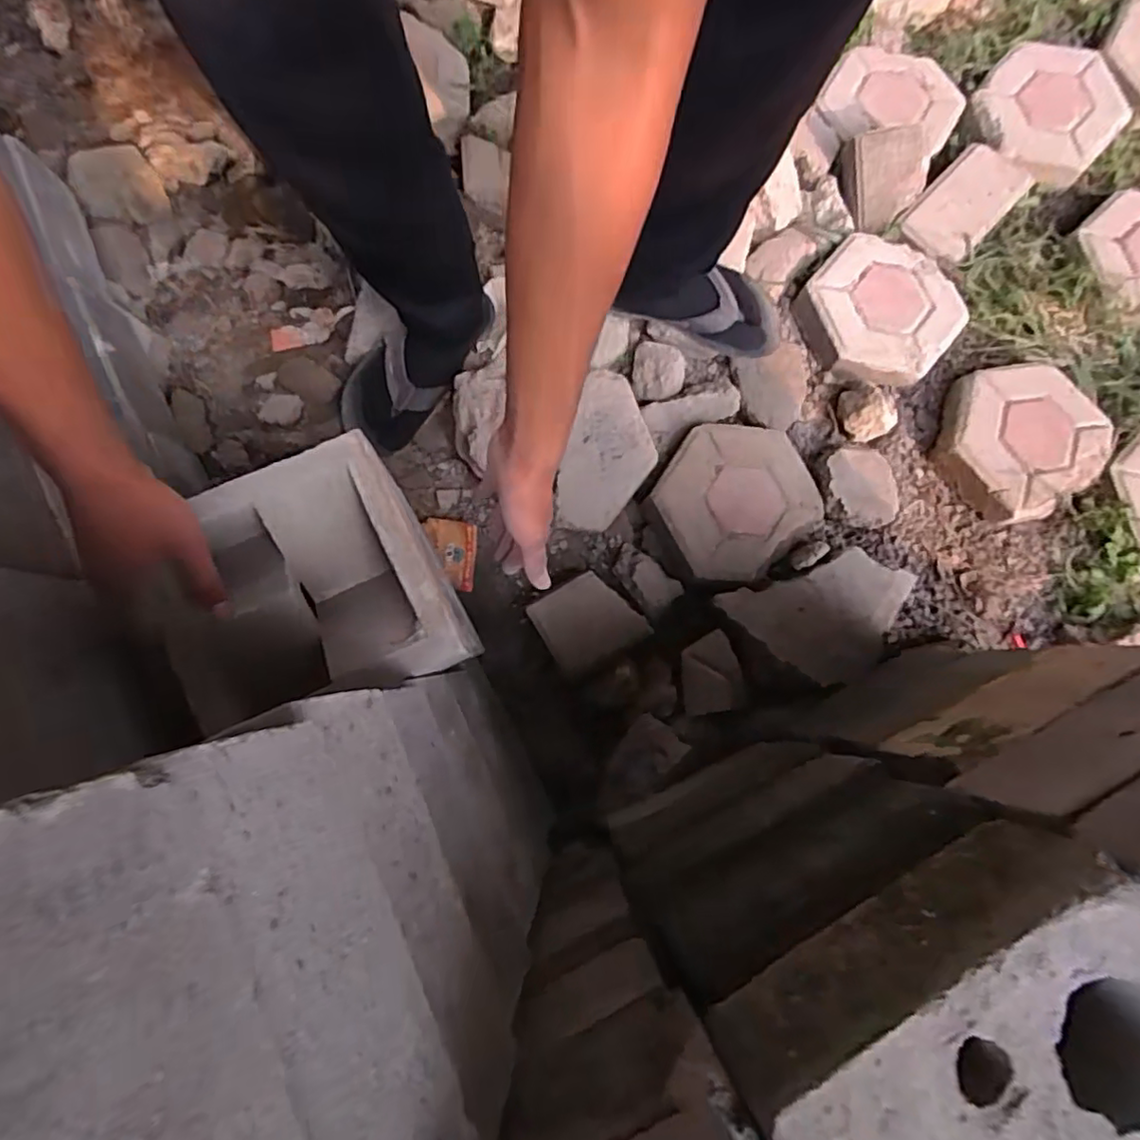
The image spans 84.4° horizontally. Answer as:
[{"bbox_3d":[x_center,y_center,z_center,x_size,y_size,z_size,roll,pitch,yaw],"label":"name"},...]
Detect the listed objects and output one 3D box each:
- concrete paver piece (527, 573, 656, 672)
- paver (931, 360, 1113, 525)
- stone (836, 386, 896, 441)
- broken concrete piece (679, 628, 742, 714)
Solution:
[{"bbox_3d":[0.020,0.059,0.756,0.113,0.030,0.103,-31,92,-11],"label":"concrete paver piece"},{"bbox_3d":[0.590,-0.178,0.823,0.217,0.044,0.195,-32,82,-6],"label":"paver"},{"bbox_3d":[0.394,-0.208,0.825,0.074,0.039,0.073,8,80,0],"label":"stone"},{"bbox_3d":[0.169,0.125,0.756,0.062,0.029,0.094,-6,80,-2],"label":"broken concrete piece"}]

